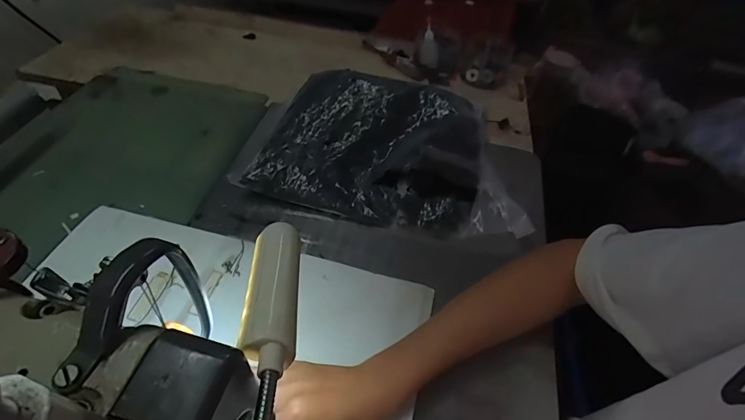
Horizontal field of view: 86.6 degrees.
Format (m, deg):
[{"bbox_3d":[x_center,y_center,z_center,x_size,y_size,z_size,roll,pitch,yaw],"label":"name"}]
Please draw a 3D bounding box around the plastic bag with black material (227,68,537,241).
[{"bbox_3d":[0.018,-0.094,0.536,0.339,0.052,0.255,8,50,2],"label":"plastic bag with black material"}]

